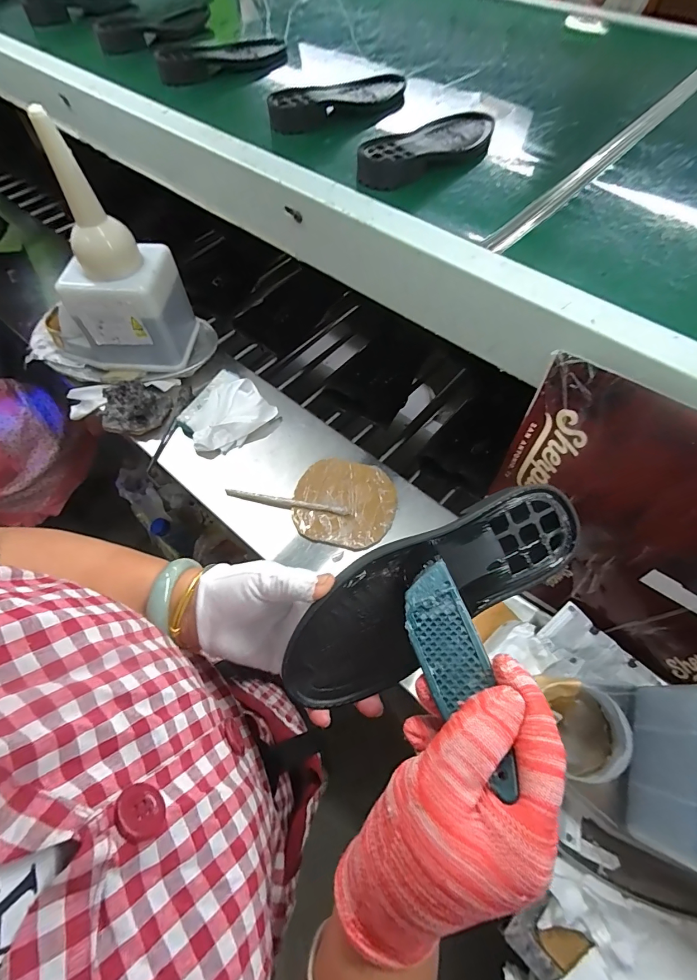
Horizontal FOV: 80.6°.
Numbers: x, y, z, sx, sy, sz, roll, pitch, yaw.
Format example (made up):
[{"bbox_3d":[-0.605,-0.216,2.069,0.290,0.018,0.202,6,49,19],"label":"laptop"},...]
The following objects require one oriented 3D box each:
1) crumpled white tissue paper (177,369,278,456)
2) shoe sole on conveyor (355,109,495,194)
[{"bbox_3d":[-0.218,-0.133,0.711,0.144,0.037,0.135,-39,68,-20],"label":"crumpled white tissue paper"},{"bbox_3d":[0.105,-0.410,0.490,0.222,0.027,0.091,-41,68,-20],"label":"shoe sole on conveyor"}]

